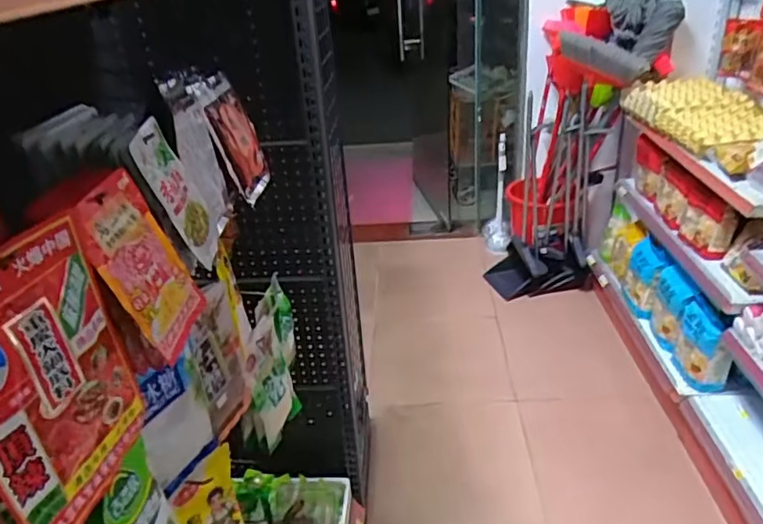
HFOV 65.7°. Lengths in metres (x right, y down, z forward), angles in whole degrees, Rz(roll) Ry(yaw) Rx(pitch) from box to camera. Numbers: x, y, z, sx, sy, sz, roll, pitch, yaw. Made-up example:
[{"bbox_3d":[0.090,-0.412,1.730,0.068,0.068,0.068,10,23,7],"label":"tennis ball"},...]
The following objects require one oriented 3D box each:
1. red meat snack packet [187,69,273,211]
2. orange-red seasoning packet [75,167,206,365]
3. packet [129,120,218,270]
[{"bbox_3d":[-0.204,-0.183,0.828,0.016,0.174,0.115,-12,37,19],"label":"red meat snack packet"},{"bbox_3d":[-0.217,0.004,0.542,0.009,0.159,0.102,-17,29,13],"label":"orange-red seasoning packet"},{"bbox_3d":[-0.214,-0.070,0.628,0.012,0.157,0.087,-18,37,8],"label":"packet"}]

